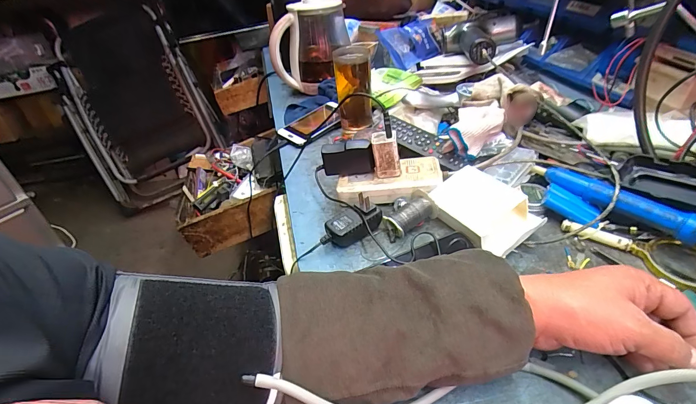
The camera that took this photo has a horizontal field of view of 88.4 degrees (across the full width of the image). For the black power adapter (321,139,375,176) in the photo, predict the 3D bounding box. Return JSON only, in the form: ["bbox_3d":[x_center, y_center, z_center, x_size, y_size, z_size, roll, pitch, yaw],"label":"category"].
[{"bbox_3d":[0.000,-0.063,0.521,0.072,0.049,0.025,-2,38,6],"label":"black power adapter"}]

